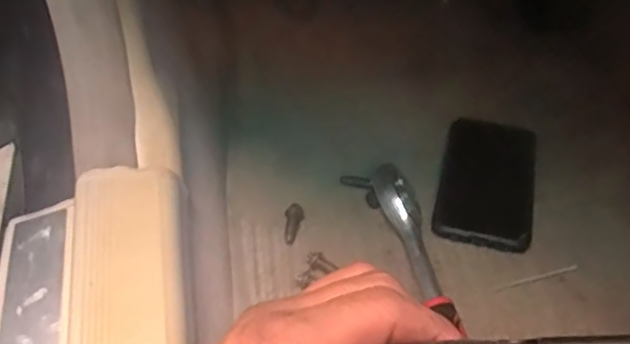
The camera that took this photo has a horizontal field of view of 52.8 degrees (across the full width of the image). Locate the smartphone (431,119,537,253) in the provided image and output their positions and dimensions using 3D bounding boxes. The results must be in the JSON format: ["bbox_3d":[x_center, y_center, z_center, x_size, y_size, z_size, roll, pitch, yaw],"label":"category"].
[{"bbox_3d":[0.156,0.010,0.578,0.082,0.008,0.154,12,42,12],"label":"smartphone"}]

